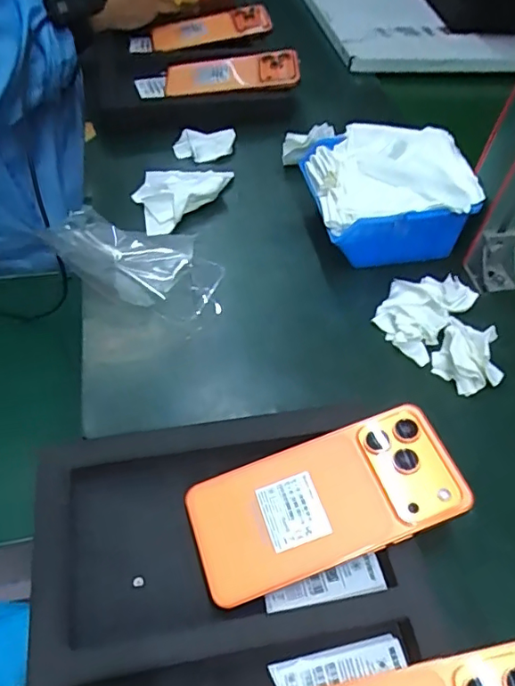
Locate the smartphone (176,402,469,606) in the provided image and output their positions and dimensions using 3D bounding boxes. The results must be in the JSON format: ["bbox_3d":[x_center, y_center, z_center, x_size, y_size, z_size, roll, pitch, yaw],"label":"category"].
[{"bbox_3d":[0.041,0.095,0.326,0.162,0.006,0.076,-20,55,-4],"label":"smartphone"}]

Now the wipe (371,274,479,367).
[{"bbox_3d":[0.142,-0.032,0.455,0.060,0.022,0.087,35,60,22],"label":"wipe"}]

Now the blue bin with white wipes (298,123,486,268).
[{"bbox_3d":[0.120,-0.139,0.502,0.140,0.079,0.118,-3,53,-9],"label":"blue bin with white wipes"}]

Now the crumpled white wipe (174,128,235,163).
[{"bbox_3d":[-0.056,-0.224,0.597,0.070,0.029,0.032,-16,55,-13],"label":"crumpled white wipe"}]

